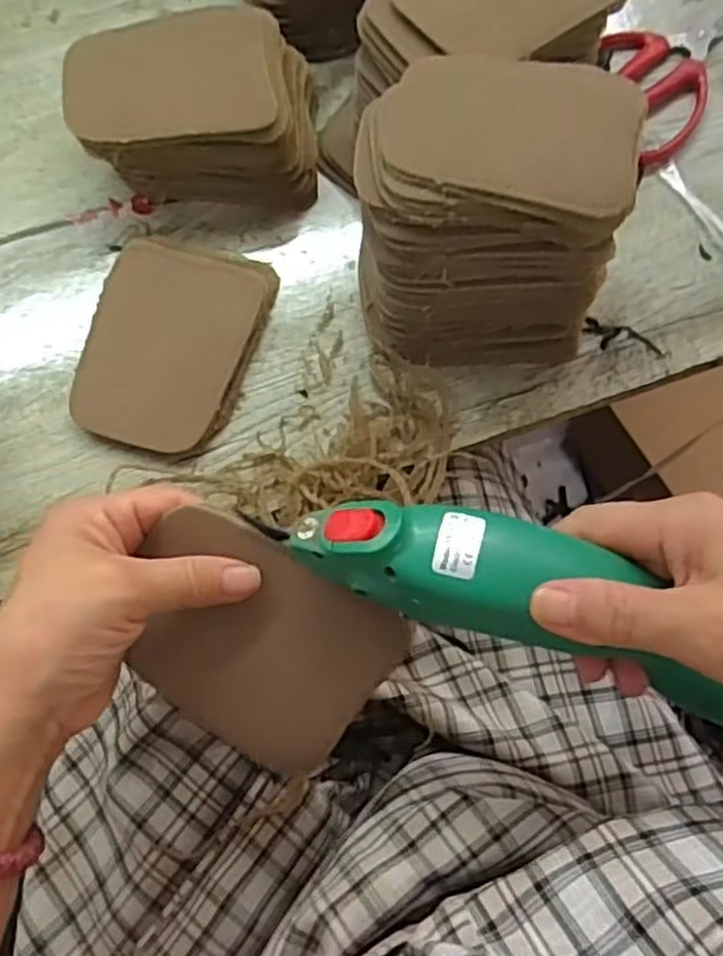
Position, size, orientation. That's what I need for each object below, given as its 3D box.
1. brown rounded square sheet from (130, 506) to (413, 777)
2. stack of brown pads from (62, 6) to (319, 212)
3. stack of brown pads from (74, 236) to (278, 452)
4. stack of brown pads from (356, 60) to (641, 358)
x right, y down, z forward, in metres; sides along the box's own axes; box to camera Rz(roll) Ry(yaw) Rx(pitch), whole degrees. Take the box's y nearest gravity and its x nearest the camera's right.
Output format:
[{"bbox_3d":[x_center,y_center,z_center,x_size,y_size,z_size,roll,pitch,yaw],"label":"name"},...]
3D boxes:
[{"bbox_3d":[-0.046,0.069,0.324,0.109,0.004,0.084,32,97,-4],"label":"brown rounded square sheet"},{"bbox_3d":[-0.097,-0.220,0.461,0.140,0.066,0.096,3,71,-1],"label":"stack of brown pads"},{"bbox_3d":[-0.107,-0.079,0.438,0.089,0.022,0.126,14,72,3],"label":"stack of brown pads"},{"bbox_3d":[0.064,-0.138,0.409,0.132,0.122,0.113,1,71,-1],"label":"stack of brown pads"}]

